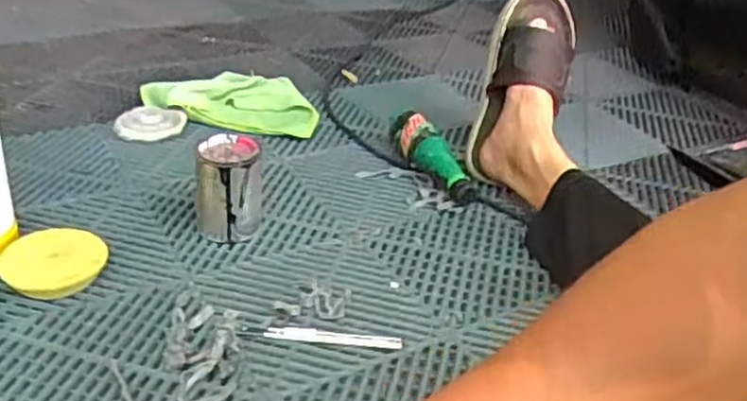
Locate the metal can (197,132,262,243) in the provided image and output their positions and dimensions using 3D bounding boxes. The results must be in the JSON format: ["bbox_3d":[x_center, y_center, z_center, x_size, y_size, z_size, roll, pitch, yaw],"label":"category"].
[{"bbox_3d":[-0.162,-0.013,0.830,0.065,0.109,0.065,4,31,-2],"label":"metal can"}]

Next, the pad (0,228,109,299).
[{"bbox_3d":[-0.323,0.063,0.744,0.096,0.032,0.082,0,31,-10],"label":"pad"}]

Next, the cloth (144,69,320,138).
[{"bbox_3d":[-0.213,-0.155,1.108,0.264,0.038,0.134,7,31,2],"label":"cloth"}]

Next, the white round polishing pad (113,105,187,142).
[{"bbox_3d":[-0.316,-0.112,1.034,0.079,0.013,0.094,36,44,19],"label":"white round polishing pad"}]

